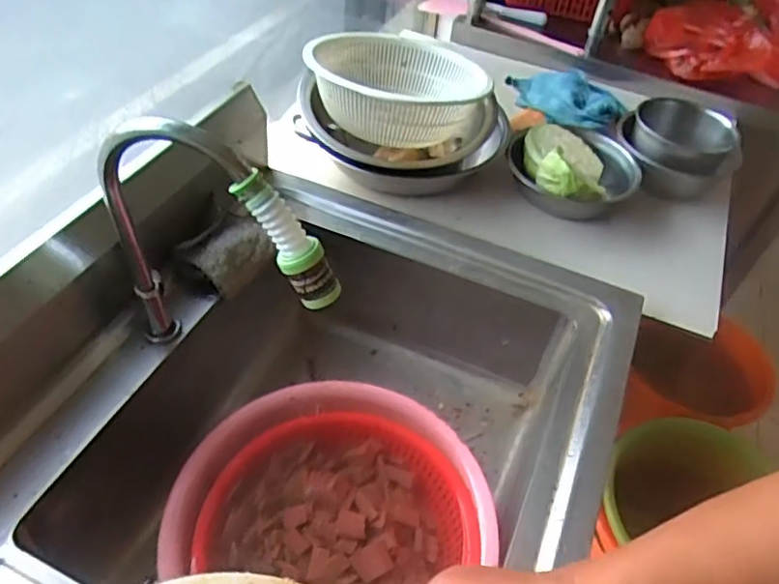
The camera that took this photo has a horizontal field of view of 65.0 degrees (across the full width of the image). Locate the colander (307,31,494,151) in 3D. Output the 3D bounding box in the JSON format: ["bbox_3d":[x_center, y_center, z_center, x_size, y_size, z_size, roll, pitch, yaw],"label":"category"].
[{"bbox_3d":[0.006,-0.296,0.939,0.267,0.150,0.254,13,48,6],"label":"colander"}]

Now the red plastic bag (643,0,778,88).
[{"bbox_3d":[0.666,-0.507,1.168,0.319,0.147,0.171,13,48,6],"label":"red plastic bag"}]

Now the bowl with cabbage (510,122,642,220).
[{"bbox_3d":[0.274,-0.200,0.943,0.189,0.091,0.178,3,47,-3],"label":"bowl with cabbage"}]

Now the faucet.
[{"bbox_3d":[-0.157,-0.031,0.579,0.220,0.263,0.035,15,48,8],"label":"faucet"}]

